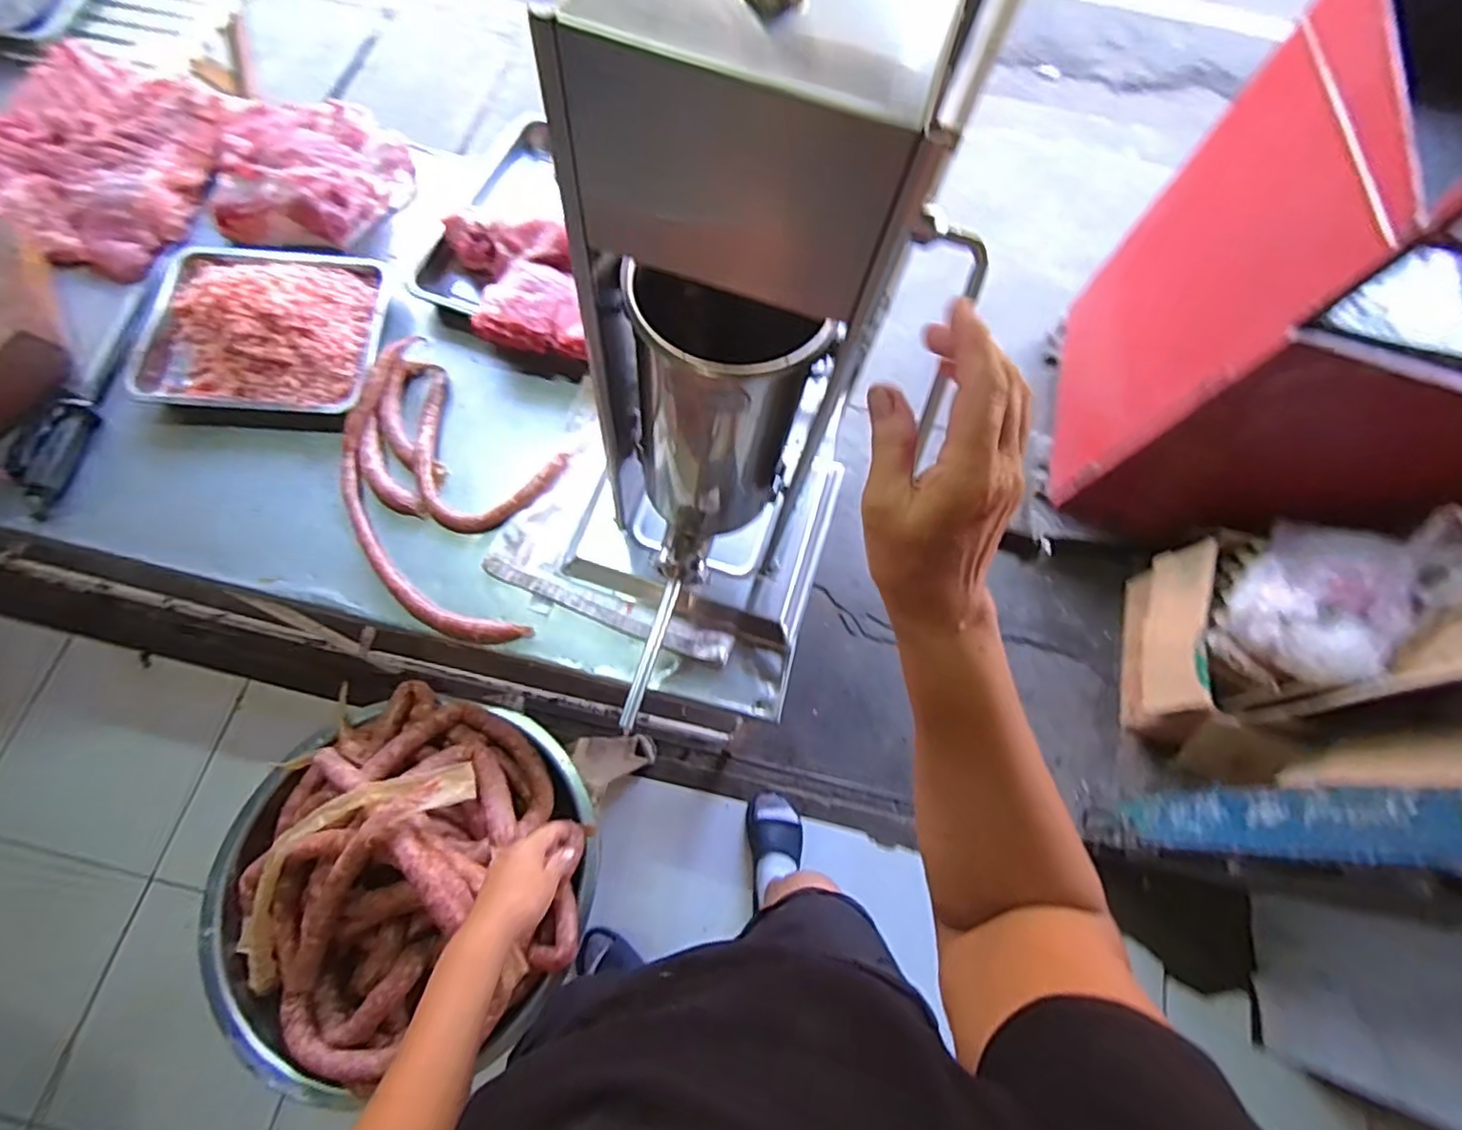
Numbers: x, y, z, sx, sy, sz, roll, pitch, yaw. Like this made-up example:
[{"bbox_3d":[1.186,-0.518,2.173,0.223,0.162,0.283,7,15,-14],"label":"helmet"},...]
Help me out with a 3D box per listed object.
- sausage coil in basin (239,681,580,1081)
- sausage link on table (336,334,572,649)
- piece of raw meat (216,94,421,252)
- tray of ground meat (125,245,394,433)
[{"bbox_3d":[-0.386,0.369,0.764,0.365,0.175,0.374,-43,79,-11],"label":"sausage coil in basin"},{"bbox_3d":[-0.366,-0.090,0.843,0.403,0.050,0.266,39,74,9],"label":"sausage link on table"},{"bbox_3d":[-0.628,-0.589,0.981,0.250,0.113,0.241,5,71,-3],"label":"piece of raw meat"},{"bbox_3d":[-0.639,-0.331,0.867,0.308,0.079,0.273,4,71,-3],"label":"tray of ground meat"}]

